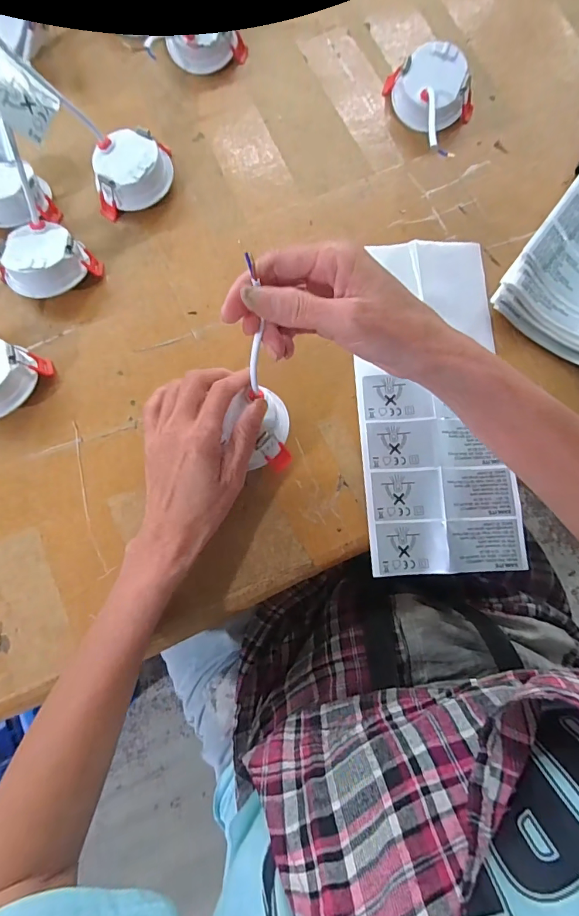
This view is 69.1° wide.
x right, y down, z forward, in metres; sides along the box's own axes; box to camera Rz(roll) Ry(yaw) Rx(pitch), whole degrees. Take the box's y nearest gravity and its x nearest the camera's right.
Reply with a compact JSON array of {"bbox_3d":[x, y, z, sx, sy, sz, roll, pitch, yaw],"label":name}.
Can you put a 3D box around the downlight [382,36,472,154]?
[{"bbox_3d":[0.135,-0.355,0.404,0.090,0.036,0.063,42,82,6],"label":"downlight"}]

